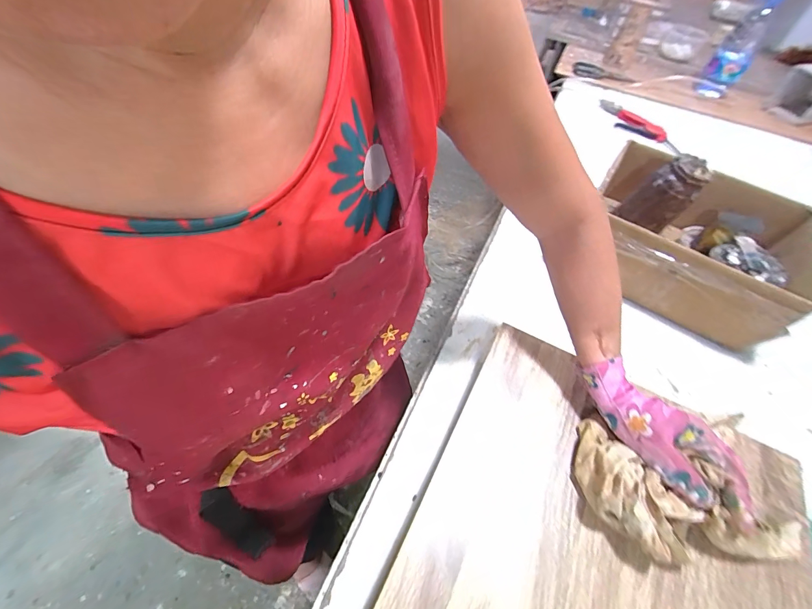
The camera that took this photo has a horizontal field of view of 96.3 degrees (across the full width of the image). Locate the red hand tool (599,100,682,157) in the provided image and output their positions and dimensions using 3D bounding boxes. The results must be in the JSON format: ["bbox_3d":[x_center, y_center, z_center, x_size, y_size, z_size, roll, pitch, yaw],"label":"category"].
[{"bbox_3d":[0.607,-0.466,0.954,0.063,0.030,0.255,-17,59,-19],"label":"red hand tool"}]

